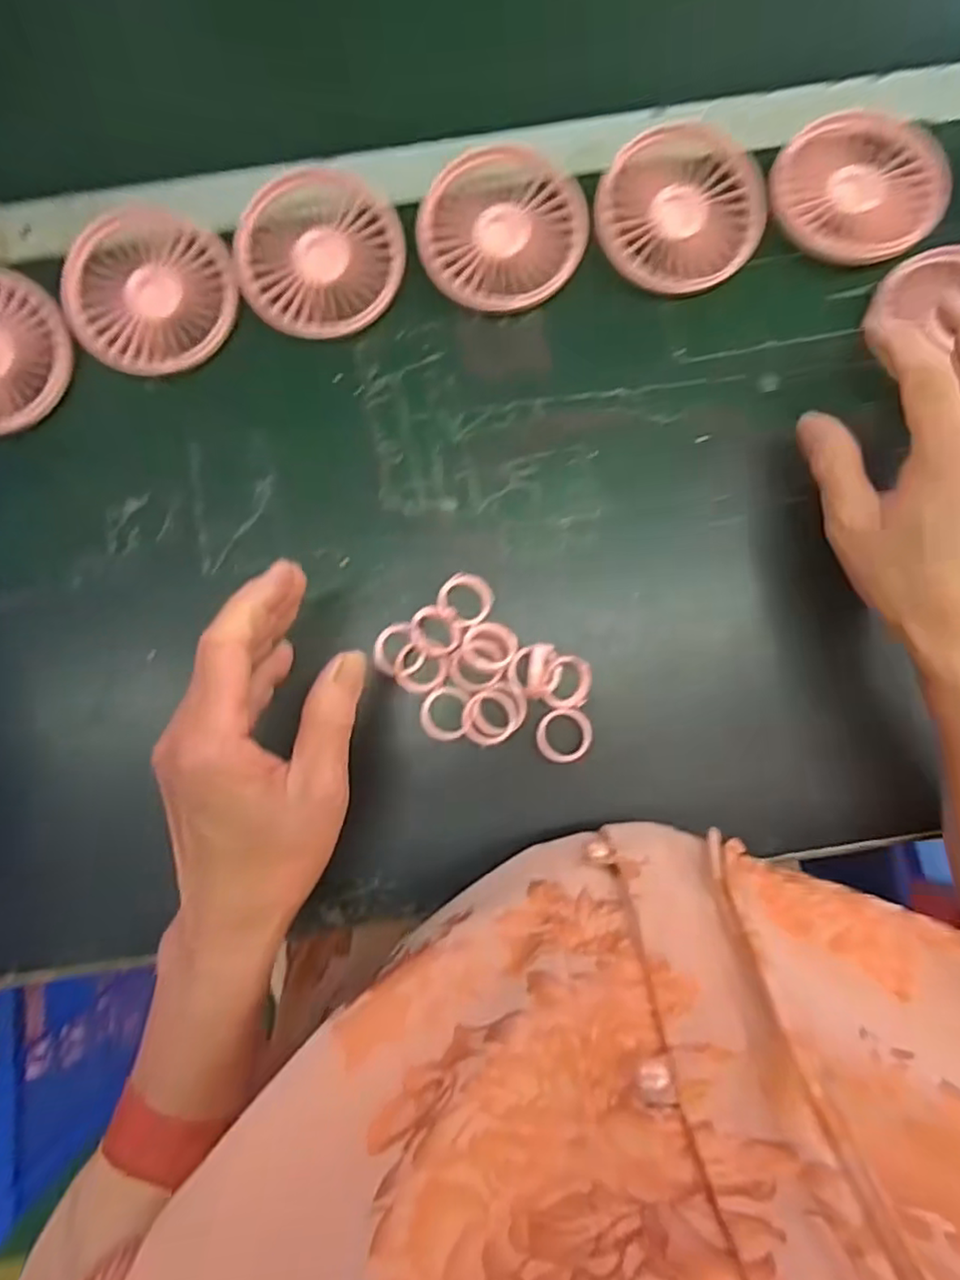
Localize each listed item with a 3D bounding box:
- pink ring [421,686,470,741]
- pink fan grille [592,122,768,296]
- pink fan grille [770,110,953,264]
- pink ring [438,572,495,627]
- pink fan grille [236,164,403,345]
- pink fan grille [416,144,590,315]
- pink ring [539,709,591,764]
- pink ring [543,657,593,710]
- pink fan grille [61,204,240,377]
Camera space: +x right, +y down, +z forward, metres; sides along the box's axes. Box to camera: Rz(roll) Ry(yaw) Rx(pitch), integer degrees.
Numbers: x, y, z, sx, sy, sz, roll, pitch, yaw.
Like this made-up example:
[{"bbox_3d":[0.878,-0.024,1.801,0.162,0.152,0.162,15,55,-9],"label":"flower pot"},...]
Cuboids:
[{"bbox_3d":[-0.019,0.039,0.339,0.025,0.005,0.028,4,84,0],"label":"pink ring"},{"bbox_3d":[0.110,-0.239,0.354,0.091,0.015,0.089,0,84,0],"label":"pink fan grille"},{"bbox_3d":[0.212,-0.255,0.358,0.092,0.013,0.088,0,84,0],"label":"pink fan grille"},{"bbox_3d":[-0.007,-0.023,0.345,0.030,0.010,0.027,40,85,4],"label":"pink ring"},{"bbox_3d":[-0.088,-0.218,0.355,0.089,0.011,0.092,0,84,0],"label":"pink fan grille"},{"bbox_3d":[0.013,-0.233,0.356,0.089,0.011,0.095,0,84,0],"label":"pink fan grille"},{"bbox_3d":[0.045,0.050,0.335,0.029,0.004,0.029,0,84,0],"label":"pink ring"},{"bbox_3d":[0.047,0.022,0.337,0.026,0.005,0.027,0,84,0],"label":"pink ring"},{"bbox_3d":[-0.184,-0.198,0.355,0.090,0.013,0.093,0,84,0],"label":"pink fan grille"}]

